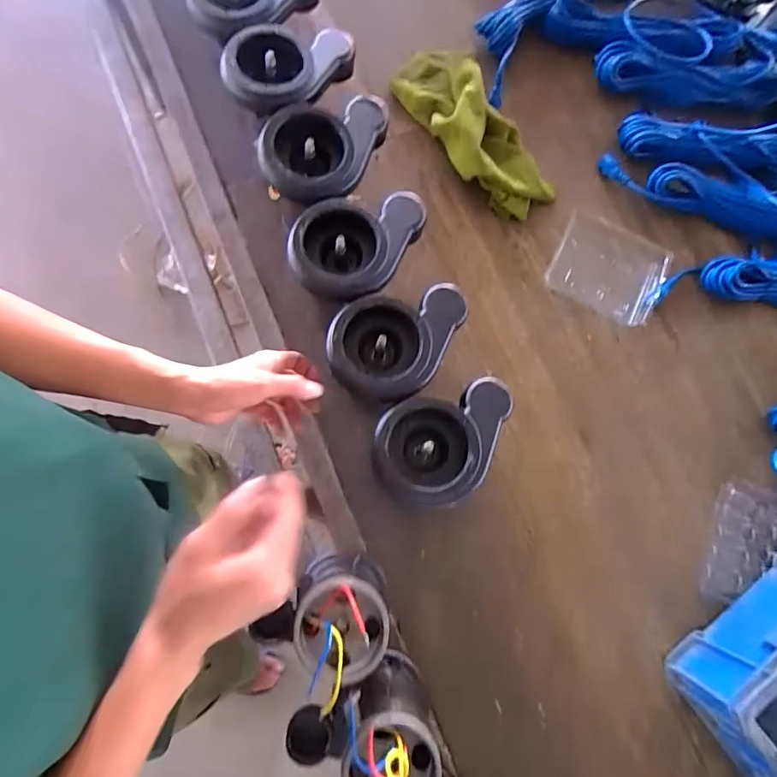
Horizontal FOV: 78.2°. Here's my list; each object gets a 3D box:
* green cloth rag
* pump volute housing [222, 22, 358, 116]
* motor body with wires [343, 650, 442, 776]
[{"bbox_3d":[0.133,-0.429,0.780,0.132,0.070,0.343,-33,81,-11],"label":"green cloth rag"},{"bbox_3d":[-0.122,-0.392,0.598,0.164,0.065,0.125,-6,77,-6],"label":"pump volute housing"},{"bbox_3d":[0.001,0.359,0.499,0.092,0.181,0.090,7,76,-3],"label":"motor body with wires"}]

